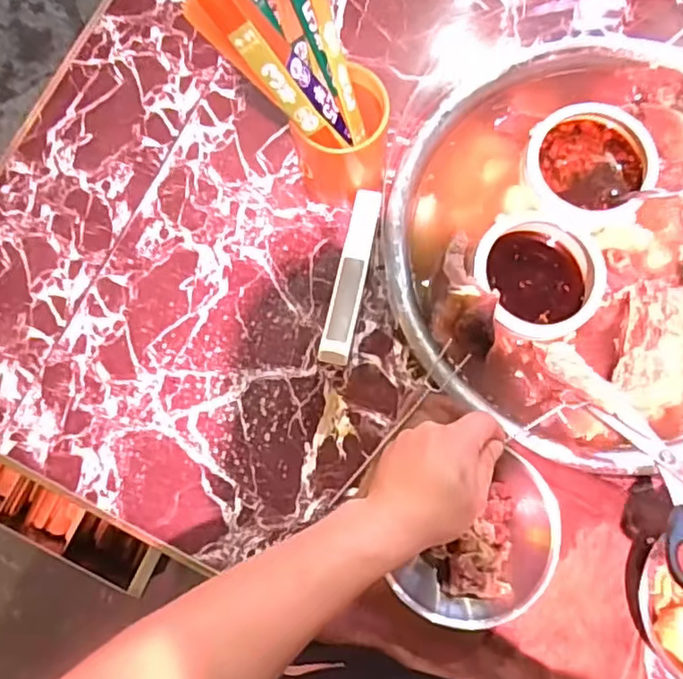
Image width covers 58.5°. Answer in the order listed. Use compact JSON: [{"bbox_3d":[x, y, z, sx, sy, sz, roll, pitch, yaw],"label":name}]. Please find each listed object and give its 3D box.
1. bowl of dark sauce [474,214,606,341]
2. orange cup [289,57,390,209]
[{"bbox_3d":[0.194,-0.061,0.608,0.121,0.050,0.118,0,79,2],"label":"bowl of dark sauce"},{"bbox_3d":[0.002,-0.183,0.569,0.078,0.124,0.071,0,78,1],"label":"orange cup"}]

